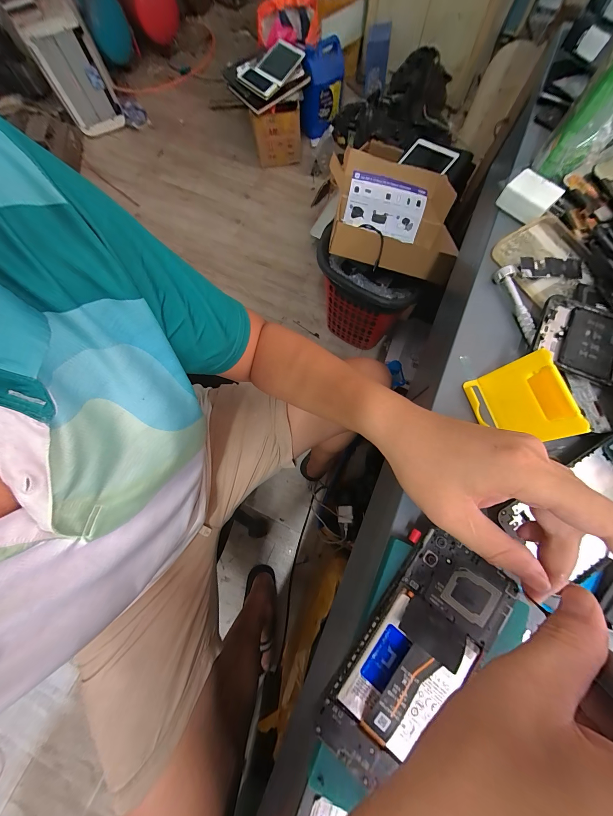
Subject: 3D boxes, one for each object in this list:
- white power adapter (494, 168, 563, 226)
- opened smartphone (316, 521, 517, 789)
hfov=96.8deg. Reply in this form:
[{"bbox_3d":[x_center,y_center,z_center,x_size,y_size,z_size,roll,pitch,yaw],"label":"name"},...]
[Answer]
[{"bbox_3d":[0.250,-0.238,0.304,0.040,0.020,0.050,-40,78,-10],"label":"white power adapter"},{"bbox_3d":[0.078,0.171,0.188,0.068,0.009,0.155,37,78,10],"label":"opened smartphone"}]

